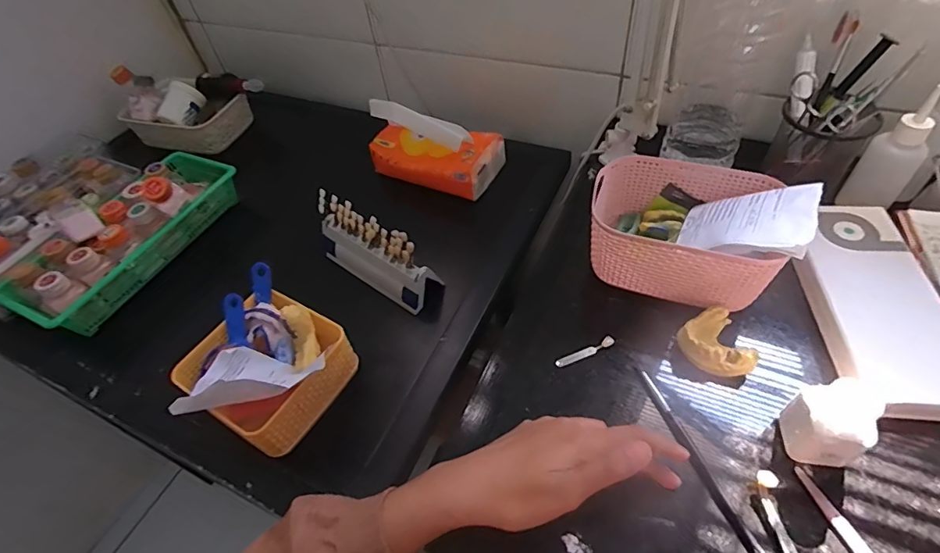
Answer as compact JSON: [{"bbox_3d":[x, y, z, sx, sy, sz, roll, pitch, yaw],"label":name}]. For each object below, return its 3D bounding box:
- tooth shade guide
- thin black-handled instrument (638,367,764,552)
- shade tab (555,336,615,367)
[{"bbox_3d":[-0.118,-0.033,0.583,0.181,0.085,0.053,29,60,27],"label":"tooth shade guide"},{"bbox_3d":[0.175,0.145,0.354,0.008,0.009,0.176,-18,51,-7],"label":"thin black-handled instrument"},{"bbox_3d":[0.103,0.067,0.430,0.056,0.004,0.009,-21,51,-10],"label":"shade tab"}]

